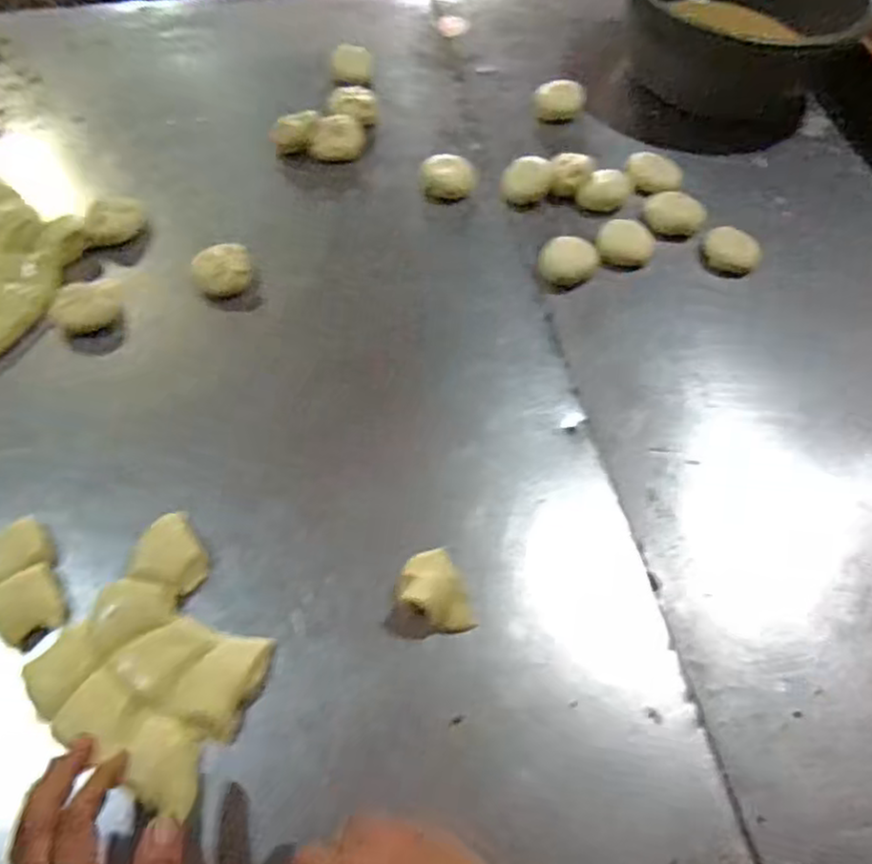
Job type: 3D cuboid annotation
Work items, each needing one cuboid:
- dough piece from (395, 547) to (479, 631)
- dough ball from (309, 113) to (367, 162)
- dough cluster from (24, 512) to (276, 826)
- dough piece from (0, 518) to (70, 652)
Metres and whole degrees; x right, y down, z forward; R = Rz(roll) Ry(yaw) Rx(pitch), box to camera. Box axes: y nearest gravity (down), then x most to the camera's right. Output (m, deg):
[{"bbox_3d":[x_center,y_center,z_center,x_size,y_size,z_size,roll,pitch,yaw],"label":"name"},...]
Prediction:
[{"bbox_3d":[-0.002,0.123,0.509,0.048,0.029,0.061,-20,61,-13],"label":"dough piece"},{"bbox_3d":[-0.114,-0.340,0.784,0.063,0.029,0.051,-8,59,-6],"label":"dough ball"},{"bbox_3d":[-0.190,0.158,0.479,0.146,0.023,0.148,31,63,17],"label":"dough cluster"},{"bbox_3d":[-0.313,0.111,0.513,0.048,0.032,0.097,-31,64,-19],"label":"dough piece"}]

